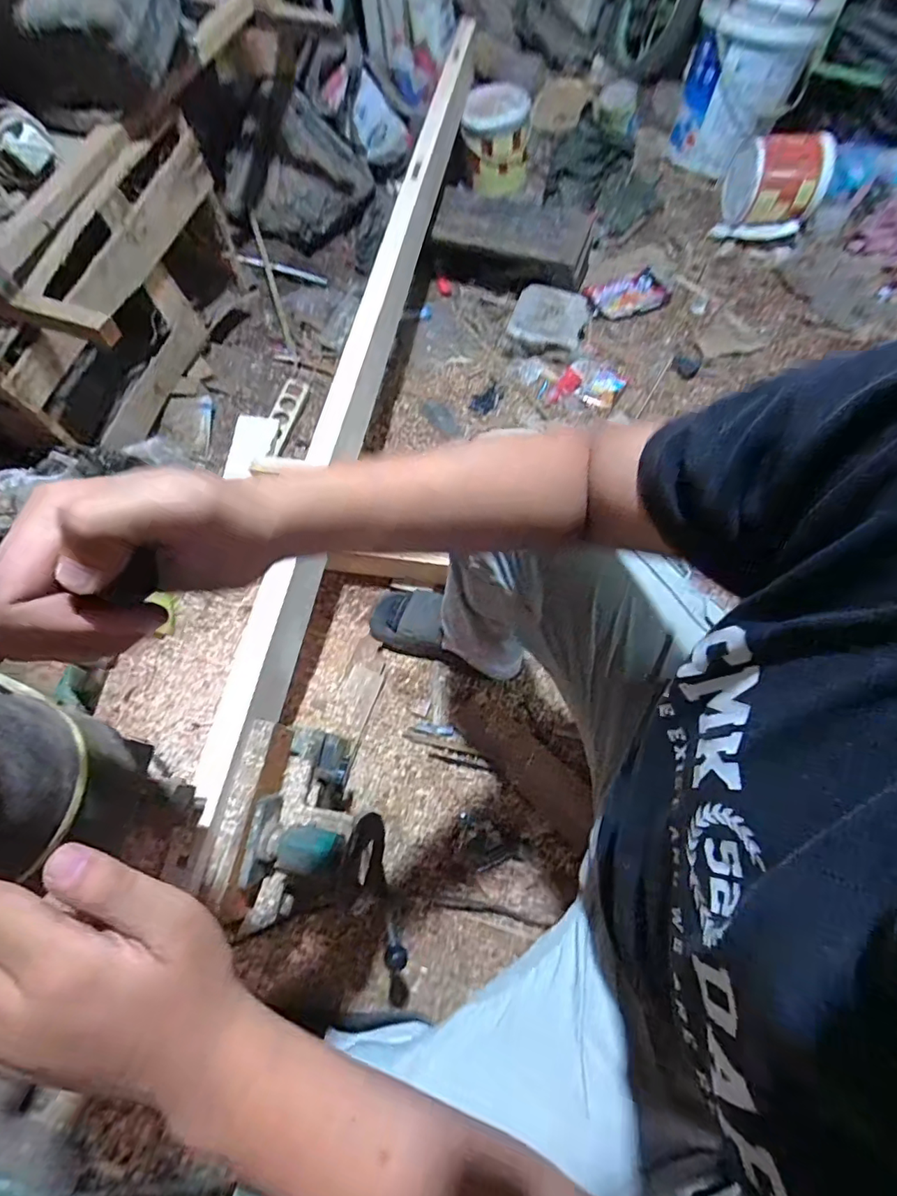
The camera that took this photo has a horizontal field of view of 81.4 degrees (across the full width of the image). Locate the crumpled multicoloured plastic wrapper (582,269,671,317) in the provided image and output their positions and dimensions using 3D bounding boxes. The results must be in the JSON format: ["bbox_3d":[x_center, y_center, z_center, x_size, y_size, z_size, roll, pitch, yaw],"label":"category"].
[{"bbox_3d":[0.461,-0.780,1.338,0.210,0.028,0.127,-27,70,-8],"label":"crumpled multicoloured plastic wrapper"}]

